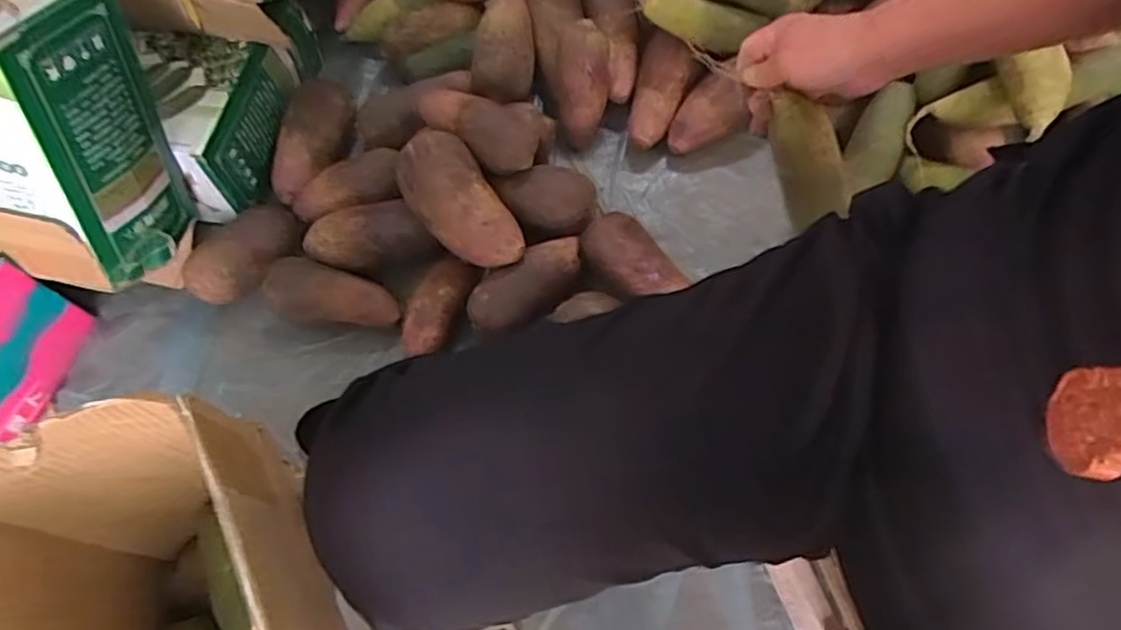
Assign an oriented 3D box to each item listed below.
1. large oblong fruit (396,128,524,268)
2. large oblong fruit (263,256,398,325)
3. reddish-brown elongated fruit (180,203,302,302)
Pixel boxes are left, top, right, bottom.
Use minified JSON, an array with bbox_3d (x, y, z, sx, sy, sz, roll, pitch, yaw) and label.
[{"bbox_3d":[-0.107,-0.116,0.722,0.078,0.055,0.165,-32,83,-31],"label":"large oblong fruit"},{"bbox_3d":[-0.248,-0.024,0.760,0.143,0.054,0.072,12,66,-7],"label":"large oblong fruit"},{"bbox_3d":[-0.355,-0.068,0.781,0.135,0.059,0.075,-36,69,-12],"label":"reddish-brown elongated fruit"}]

